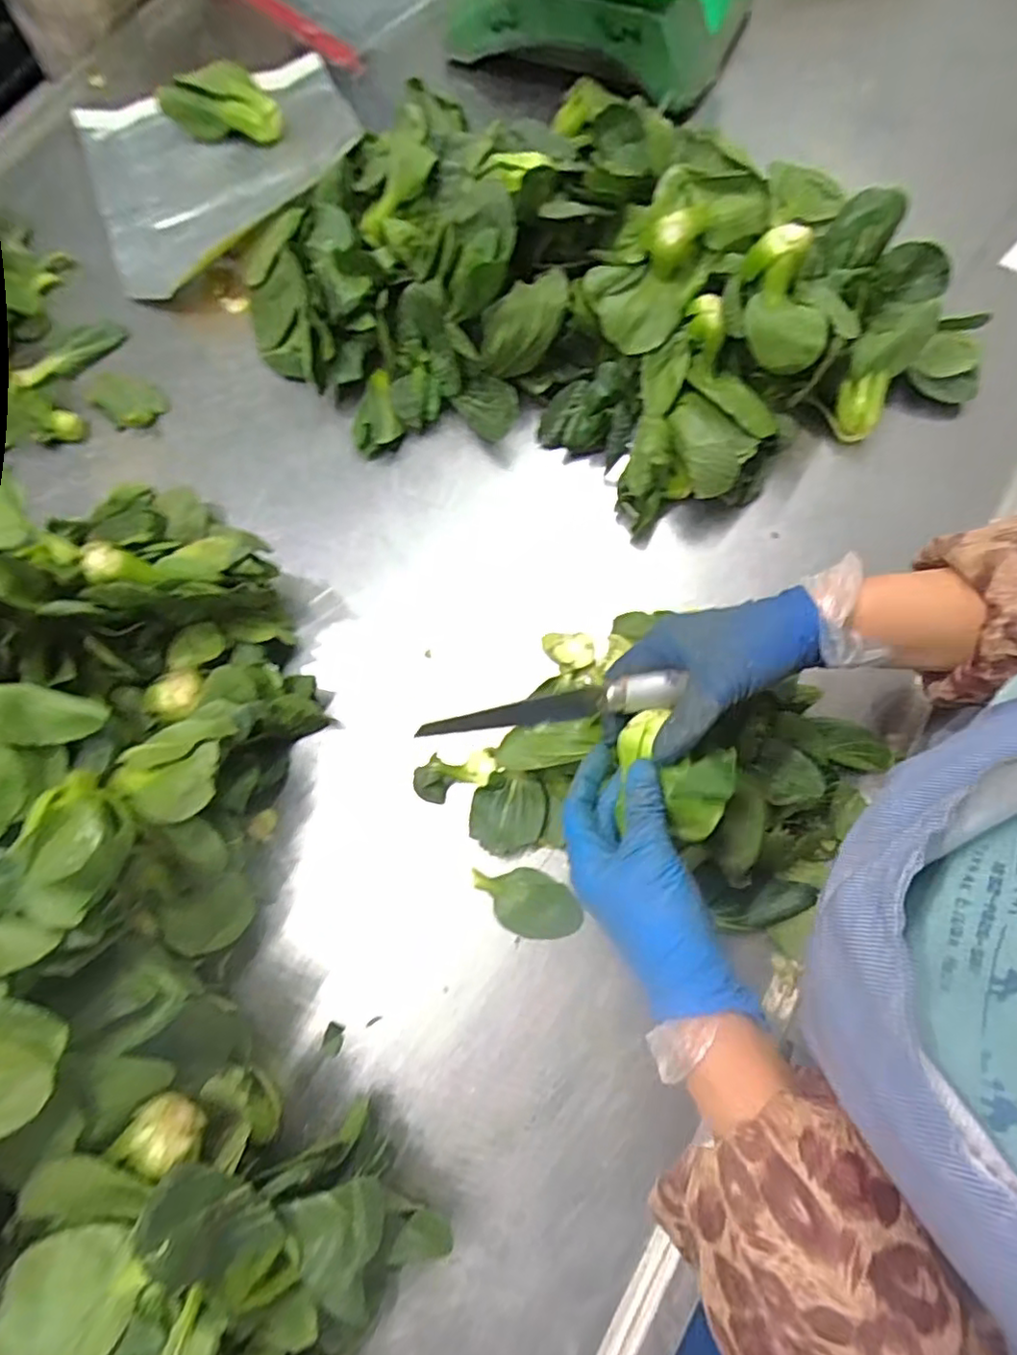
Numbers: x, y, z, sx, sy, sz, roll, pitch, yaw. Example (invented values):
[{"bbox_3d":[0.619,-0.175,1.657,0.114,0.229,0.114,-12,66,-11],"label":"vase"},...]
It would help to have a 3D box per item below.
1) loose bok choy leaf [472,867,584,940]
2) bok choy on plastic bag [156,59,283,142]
[{"bbox_3d":[0.012,0.157,0.441,0.077,0.013,0.042,22,75,9],"label":"loose bok choy leaf"},{"bbox_3d":[-0.287,-0.578,0.640,0.113,0.059,0.039,1,75,2],"label":"bok choy on plastic bag"}]

